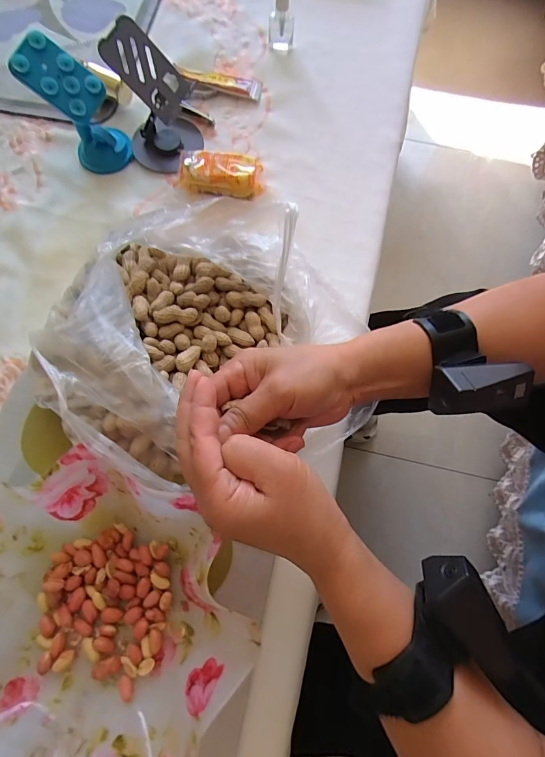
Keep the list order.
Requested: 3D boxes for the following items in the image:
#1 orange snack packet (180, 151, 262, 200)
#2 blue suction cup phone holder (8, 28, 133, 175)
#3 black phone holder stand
[{"bbox_3d":[-0.058,-0.230,0.433,0.090,0.028,0.041,4,74,-1],"label":"orange snack packet"},{"bbox_3d":[-0.201,-0.285,0.408,0.075,0.104,0.061,31,76,6],"label":"blue suction cup phone holder"},{"bbox_3d":[-0.122,-0.293,0.408,0.077,0.108,0.075,-13,75,-5],"label":"black phone holder stand"}]

